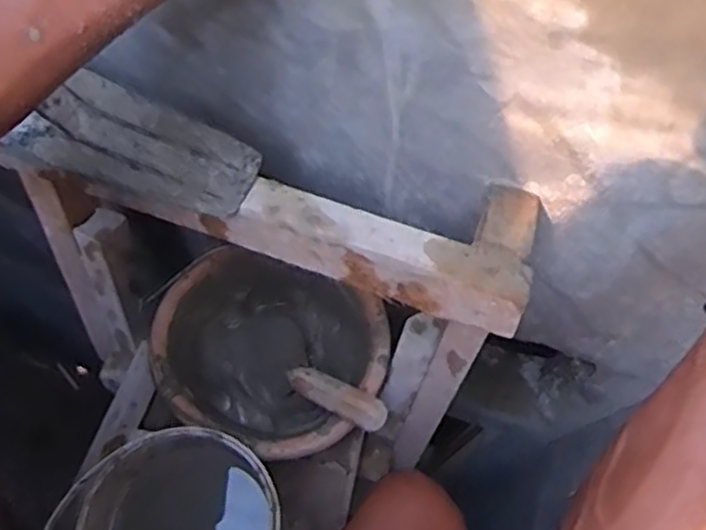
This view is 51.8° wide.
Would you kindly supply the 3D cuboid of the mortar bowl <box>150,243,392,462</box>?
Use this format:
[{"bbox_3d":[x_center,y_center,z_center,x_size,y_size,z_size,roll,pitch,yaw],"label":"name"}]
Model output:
[{"bbox_3d":[-0.092,0.104,0.848,0.252,0.119,0.211,27,73,10],"label":"mortar bowl"}]

